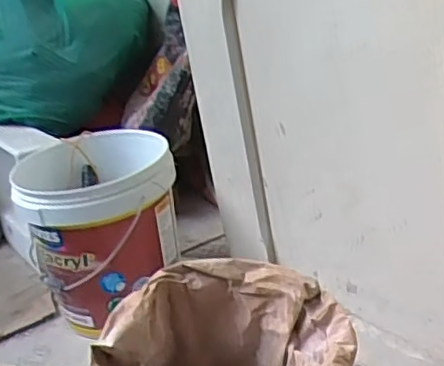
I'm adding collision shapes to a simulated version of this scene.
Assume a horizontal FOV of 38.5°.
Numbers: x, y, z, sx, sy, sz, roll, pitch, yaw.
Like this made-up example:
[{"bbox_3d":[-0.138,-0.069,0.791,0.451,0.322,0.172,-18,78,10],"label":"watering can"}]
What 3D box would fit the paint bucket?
[{"bbox_3d":[-0.225,0.089,1.288,0.274,0.313,0.299,-8,23,-1],"label":"paint bucket"}]

